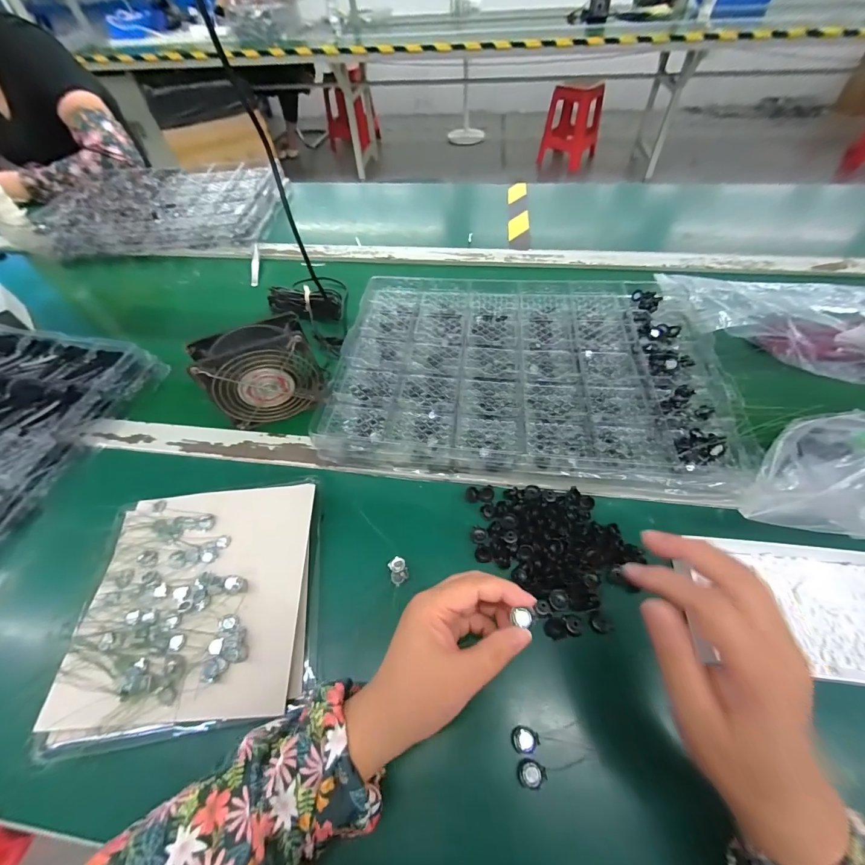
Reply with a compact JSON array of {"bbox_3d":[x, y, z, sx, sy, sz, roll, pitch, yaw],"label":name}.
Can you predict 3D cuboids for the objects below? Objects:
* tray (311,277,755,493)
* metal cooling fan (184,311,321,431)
[{"bbox_3d":[0.103,-0.083,0.457,0.419,0.049,0.299,6,53,6],"label":"tray"},{"bbox_3d":[-0.193,-0.068,0.425,0.116,0.104,0.045,-20,55,-10],"label":"metal cooling fan"}]

